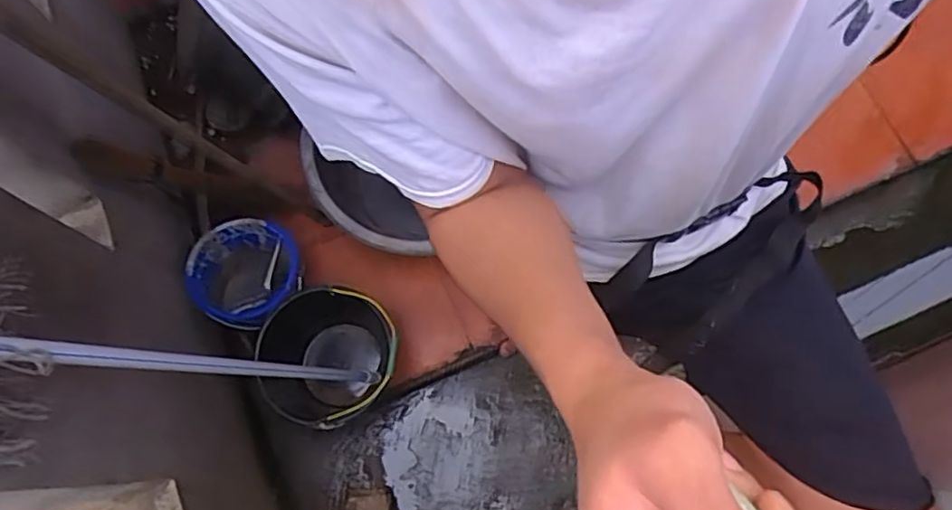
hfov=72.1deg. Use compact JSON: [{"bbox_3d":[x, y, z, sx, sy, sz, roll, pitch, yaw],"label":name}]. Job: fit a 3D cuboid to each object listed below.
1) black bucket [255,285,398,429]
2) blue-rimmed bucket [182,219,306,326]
[{"bbox_3d":[-0.305,0.231,1.428,0.283,0.248,0.275,-1,73,2],"label":"black bucket"},{"bbox_3d":[-0.495,0.042,1.477,0.219,0.212,0.204,-1,73,2],"label":"blue-rimmed bucket"}]

